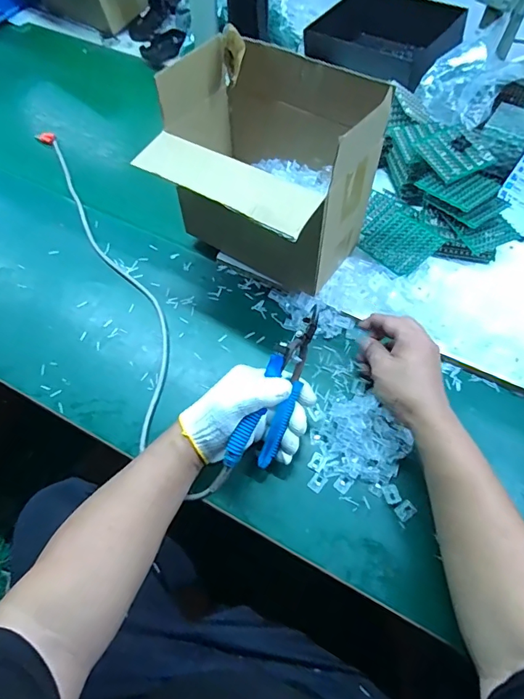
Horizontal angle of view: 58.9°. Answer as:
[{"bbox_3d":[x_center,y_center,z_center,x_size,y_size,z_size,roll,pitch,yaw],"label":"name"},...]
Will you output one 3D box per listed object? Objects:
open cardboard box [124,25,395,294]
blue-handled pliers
[{"bbox_3d":[-0.002,-0.206,0.594,0.238,0.236,0.197,30,65,16],"label":"open cardboard box"},{"bbox_3d":[0.019,0.042,0.490,0.035,0.066,0.182,20,95,12],"label":"blue-handled pliers"}]

